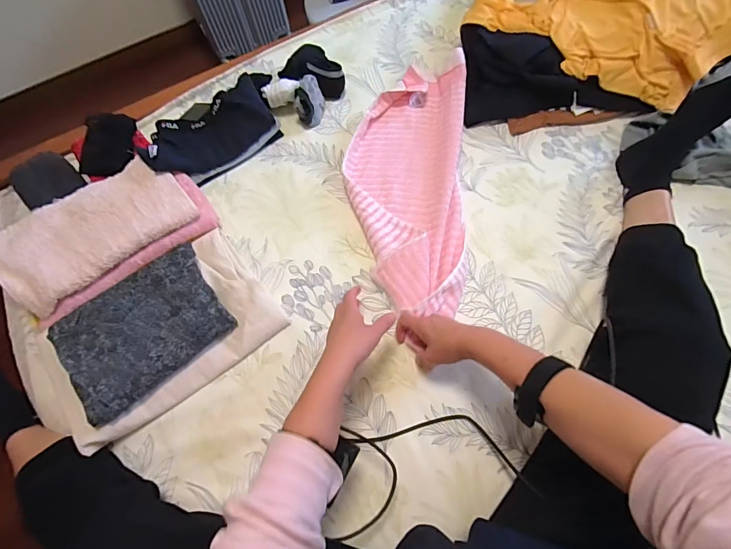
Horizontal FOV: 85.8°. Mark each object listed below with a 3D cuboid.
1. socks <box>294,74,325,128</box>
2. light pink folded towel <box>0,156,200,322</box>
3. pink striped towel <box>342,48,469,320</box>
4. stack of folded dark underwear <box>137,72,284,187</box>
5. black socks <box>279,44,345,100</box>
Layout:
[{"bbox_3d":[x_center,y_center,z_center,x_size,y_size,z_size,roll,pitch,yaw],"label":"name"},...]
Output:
[{"bbox_3d":[-0.115,-0.354,0.804,0.051,0.070,0.079,7,64,7],"label":"socks"},{"bbox_3d":[-0.474,-0.079,0.690,0.315,0.053,0.208,-37,66,-13],"label":"light pink folded towel"},{"bbox_3d":[0.080,-0.194,0.743,0.227,0.042,0.563,1,62,4],"label":"pink striped towel"},{"bbox_3d":[-0.304,-0.276,0.780,0.259,0.063,0.141,-36,67,-13],"label":"stack of folded dark underwear"},{"bbox_3d":[-0.113,-0.432,0.846,0.103,0.063,0.139,-42,68,-16],"label":"black socks"}]

